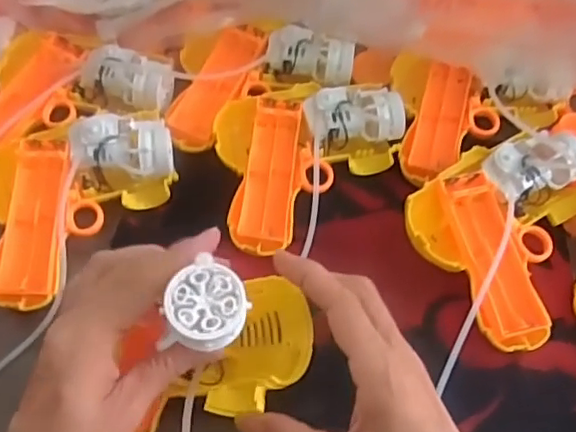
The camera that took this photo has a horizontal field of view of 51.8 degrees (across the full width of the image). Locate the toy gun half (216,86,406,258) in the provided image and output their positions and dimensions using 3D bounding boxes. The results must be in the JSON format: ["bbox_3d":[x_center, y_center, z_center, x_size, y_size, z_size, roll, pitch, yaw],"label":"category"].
[{"bbox_3d":[0.019,-0.042,0.414,0.129,0.032,0.118,-9,59,-7],"label":"toy gun half"}]

